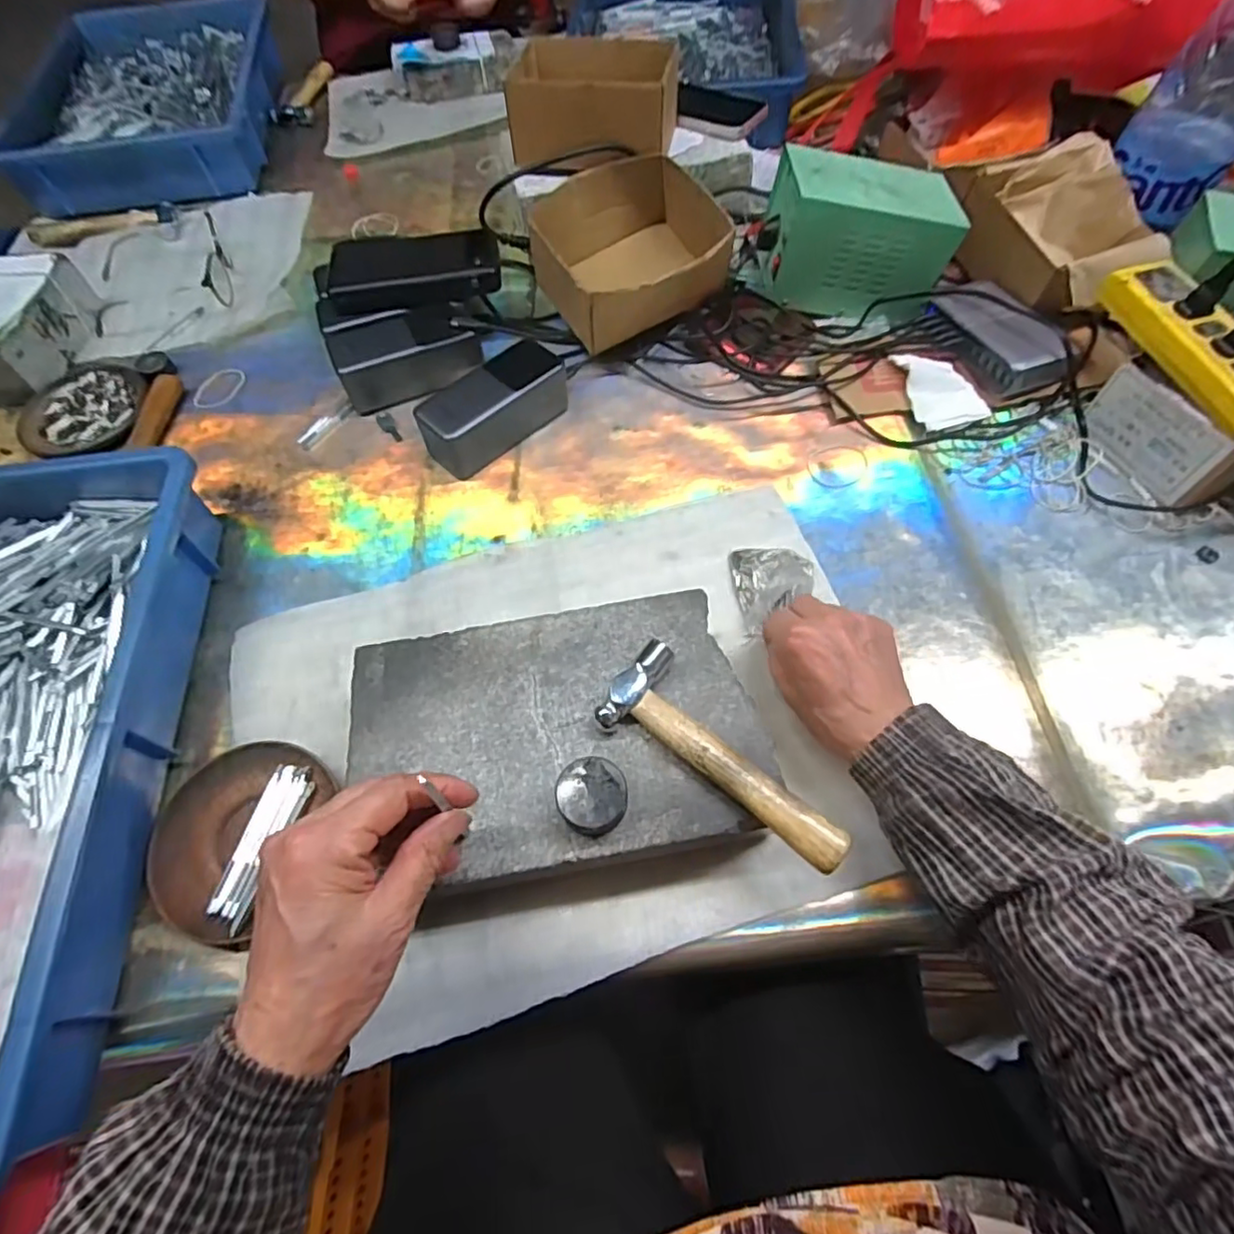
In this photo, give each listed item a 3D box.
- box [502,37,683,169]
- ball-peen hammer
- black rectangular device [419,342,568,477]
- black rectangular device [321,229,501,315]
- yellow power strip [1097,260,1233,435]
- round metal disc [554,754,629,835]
[{"bbox_3d":[-0.023,-0.498,0.589,0.150,0.075,0.109,6,62,5],"label":"box"},{"bbox_3d":[0.064,0.075,0.347,0.147,0.021,0.056,31,67,17],"label":"ball-peen hammer"},{"bbox_3d":[-0.106,-0.180,0.539,0.056,0.056,0.130,40,68,20],"label":"black rectangular device"},{"bbox_3d":[-0.189,-0.325,0.581,0.160,0.031,0.086,-3,62,1],"label":"black rectangular device"},{"bbox_3d":[0.455,-0.209,0.482,0.053,0.031,0.177,-15,62,-6],"label":"yellow power strip"},{"bbox_3d":[-0.013,0.099,0.336,0.036,0.021,0.040,-7,62,-2],"label":"round metal disc"}]

